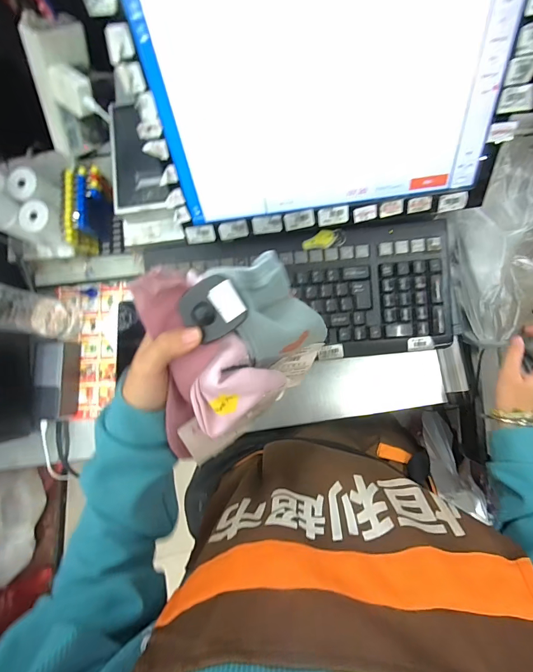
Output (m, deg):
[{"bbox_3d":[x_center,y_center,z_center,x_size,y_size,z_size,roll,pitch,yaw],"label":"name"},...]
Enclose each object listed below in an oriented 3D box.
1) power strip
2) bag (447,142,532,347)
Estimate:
[{"bbox_3d":[-0.295,-0.363,0.525,0.067,0.179,0.063,33,57,8],"label":"power strip"},{"bbox_3d":[0.316,-0.114,0.472,0.128,0.092,0.242,9,100,8],"label":"bag"}]

